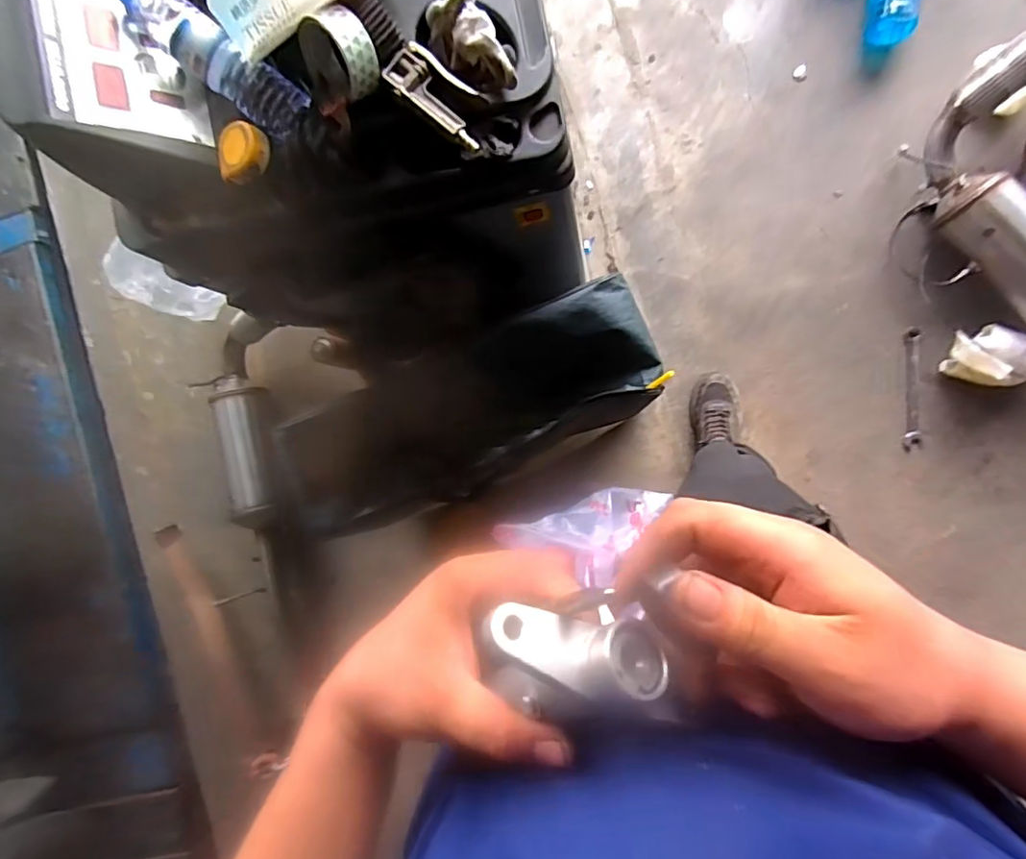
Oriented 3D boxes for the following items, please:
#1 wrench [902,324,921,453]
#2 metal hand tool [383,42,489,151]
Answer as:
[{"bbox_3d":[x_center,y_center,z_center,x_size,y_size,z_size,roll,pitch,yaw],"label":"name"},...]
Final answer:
[{"bbox_3d":[0.867,-0.087,1.227,0.034,0.006,0.262,0,91,9],"label":"wrench"},{"bbox_3d":[-0.078,-0.361,0.607,0.123,0.015,0.055,37,86,-1],"label":"metal hand tool"}]

